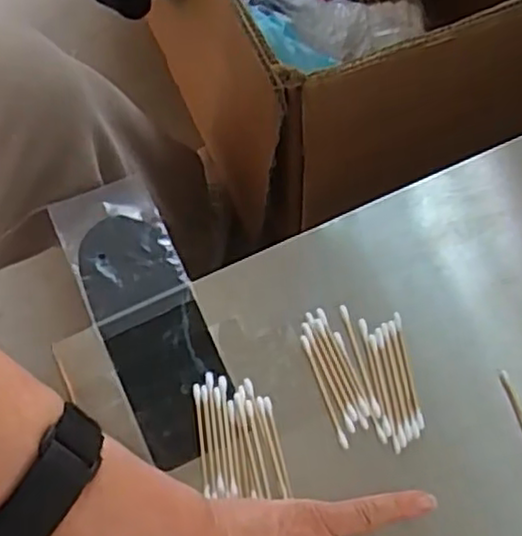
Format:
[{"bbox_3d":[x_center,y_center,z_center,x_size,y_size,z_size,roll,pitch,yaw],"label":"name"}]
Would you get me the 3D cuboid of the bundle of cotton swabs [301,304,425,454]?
[{"bbox_3d":[0.062,0.065,0.419,0.061,0.004,0.086,-8,69,-4],"label":"bundle of cotton swabs"}]

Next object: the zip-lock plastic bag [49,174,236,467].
[{"bbox_3d":[-0.074,0.027,0.439,0.064,0.008,0.188,-24,71,-9],"label":"zip-lock plastic bag"}]

